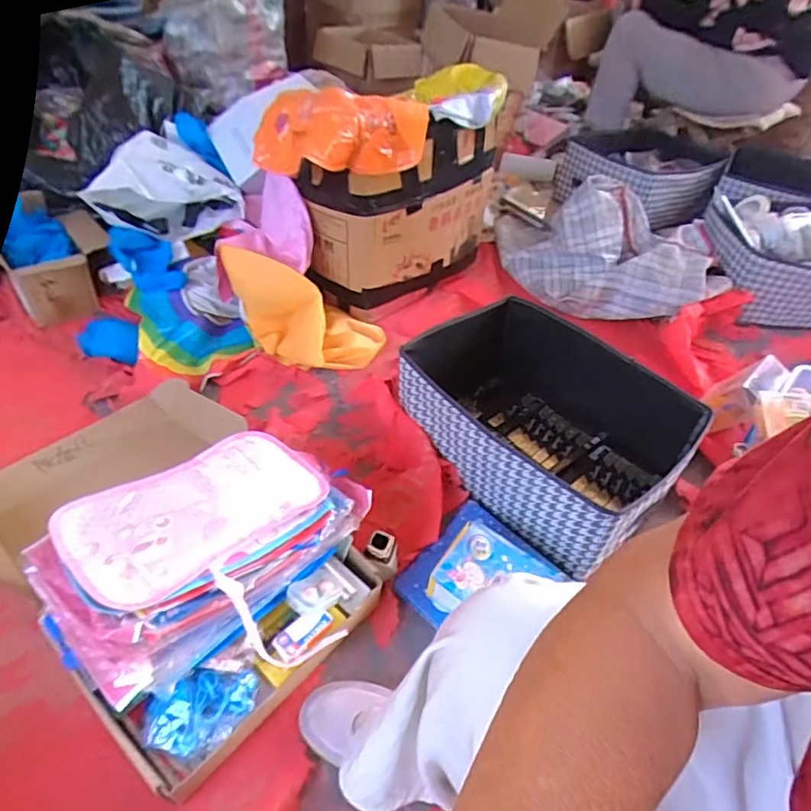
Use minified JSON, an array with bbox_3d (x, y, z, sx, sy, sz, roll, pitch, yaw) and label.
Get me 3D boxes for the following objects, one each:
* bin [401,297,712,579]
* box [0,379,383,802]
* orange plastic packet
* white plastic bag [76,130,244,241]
[{"bbox_3d":[0.233,0.010,0.926,0.346,0.167,0.428,-32,54,-32],"label":"bin"},{"bbox_3d":[-0.341,0.131,0.748,0.593,0.195,0.361,31,50,25],"label":"box"},{"bbox_3d":[-0.117,-0.468,0.964,0.313,0.117,0.157,-2,46,-6],"label":"orange plastic packet"},{"bbox_3d":[-0.533,-0.481,1.217,0.305,0.149,0.205,-15,47,-19],"label":"white plastic bag"}]

